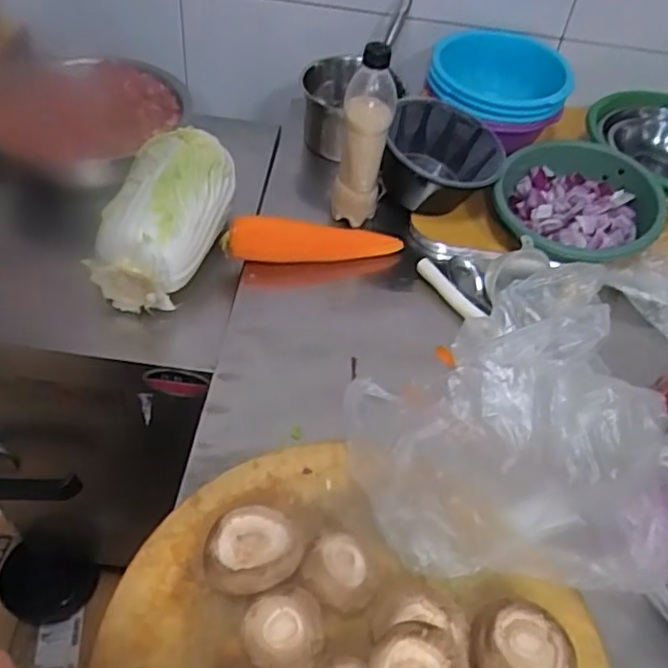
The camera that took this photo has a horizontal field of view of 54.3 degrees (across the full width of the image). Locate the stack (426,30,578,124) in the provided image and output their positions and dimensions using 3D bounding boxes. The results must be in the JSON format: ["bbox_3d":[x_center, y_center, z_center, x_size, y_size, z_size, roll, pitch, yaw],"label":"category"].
[{"bbox_3d":[0.236,-0.383,0.949,0.198,0.083,0.169,7,49,-1],"label":"stack"}]

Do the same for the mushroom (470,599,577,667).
[{"bbox_3d":[0.130,0.226,0.457,0.070,0.037,0.069,3,49,-4],"label":"mushroom"}]

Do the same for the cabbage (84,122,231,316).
[{"bbox_3d":[-0.193,-0.144,0.770,0.122,0.095,0.234,7,49,-1],"label":"cabbage"}]

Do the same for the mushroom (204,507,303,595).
[{"bbox_3d":[-0.060,0.159,0.481,0.068,0.045,0.070,-1,49,-8],"label":"mushroom"}]

